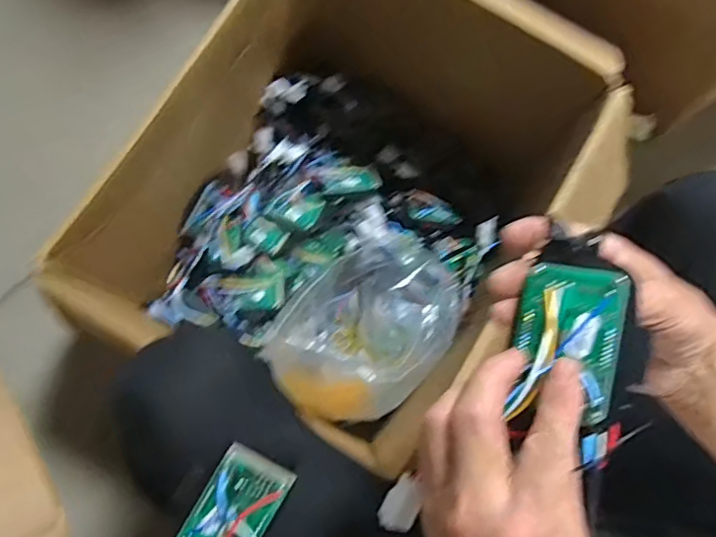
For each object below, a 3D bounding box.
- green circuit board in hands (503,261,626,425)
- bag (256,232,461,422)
[{"bbox_3d":[0.106,0.037,0.293,0.050,0.013,0.078,9,79,27],"label":"green circuit board in hands"},{"bbox_3d":[0.013,0.075,0.762,0.192,0.091,0.264,44,81,7],"label":"bag"}]

